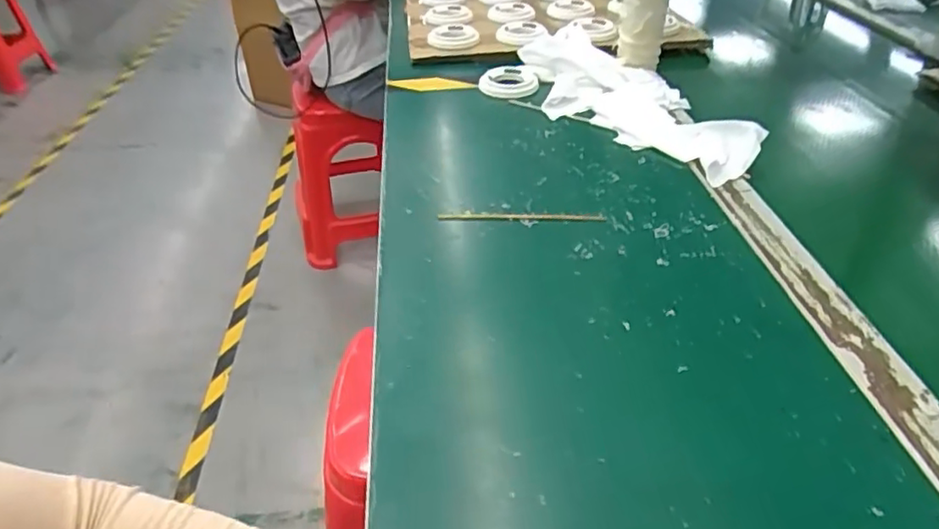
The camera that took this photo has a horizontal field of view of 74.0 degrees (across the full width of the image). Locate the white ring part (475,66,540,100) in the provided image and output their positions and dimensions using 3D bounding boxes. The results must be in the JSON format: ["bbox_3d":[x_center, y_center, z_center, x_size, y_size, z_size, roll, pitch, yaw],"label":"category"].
[{"bbox_3d":[0.049,-0.233,0.788,0.069,0.011,0.072,-12,38,-16],"label":"white ring part"}]

